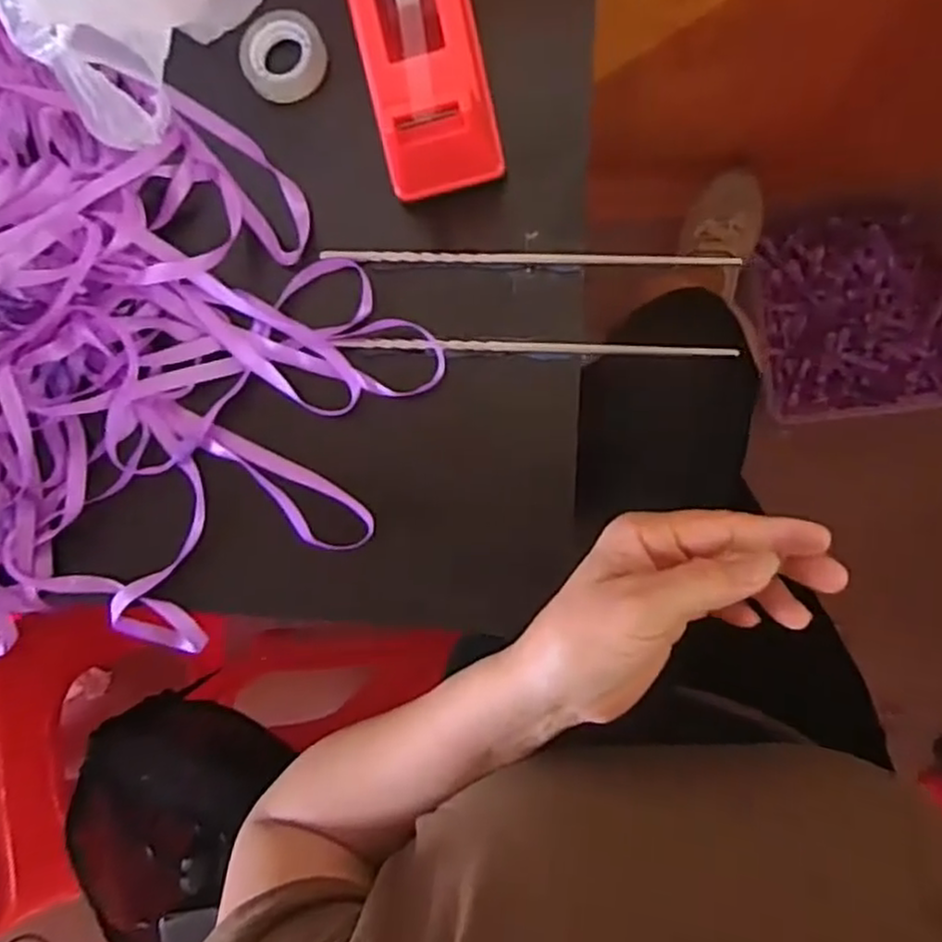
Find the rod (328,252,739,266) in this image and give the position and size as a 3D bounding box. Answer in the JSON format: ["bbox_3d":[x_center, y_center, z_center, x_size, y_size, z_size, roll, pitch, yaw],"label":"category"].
[{"bbox_3d":[0.030,-0.115,0.398,0.222,0.007,0.006,3,87,9],"label":"rod"}]

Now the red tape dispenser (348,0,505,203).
[{"bbox_3d":[-0.028,-0.226,0.377,0.060,0.069,0.155,-12,85,8],"label":"red tape dispenser"}]

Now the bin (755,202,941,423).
[{"bbox_3d":[0.541,-0.217,0.995,0.287,0.112,0.277,-6,86,9],"label":"bin"}]

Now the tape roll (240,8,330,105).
[{"bbox_3d":[-0.107,-0.238,0.423,0.047,0.014,0.045,-1,87,9],"label":"tape roll"}]

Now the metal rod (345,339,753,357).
[{"bbox_3d":[0.033,-0.066,0.394,0.209,0.008,0.006,2,87,9],"label":"metal rod"}]

